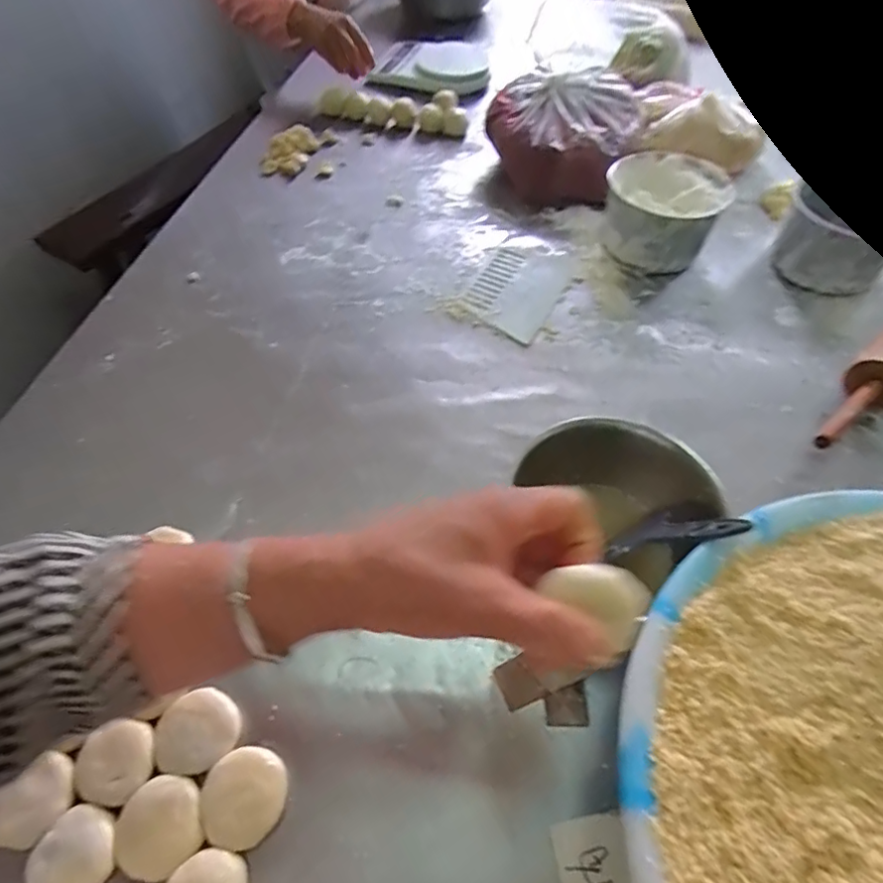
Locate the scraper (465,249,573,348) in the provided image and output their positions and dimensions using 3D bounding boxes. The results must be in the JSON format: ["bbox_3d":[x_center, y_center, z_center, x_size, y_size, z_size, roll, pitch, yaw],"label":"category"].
[{"bbox_3d":[0.100,-0.198,0.713,0.107,0.004,0.156,26,60,16],"label":"scraper"}]

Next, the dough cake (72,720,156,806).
[{"bbox_3d":[-0.236,0.233,0.402,0.053,0.013,0.050,-13,58,-9],"label":"dough cake"}]

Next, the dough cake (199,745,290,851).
[{"bbox_3d":[-0.140,0.252,0.398,0.058,0.021,0.058,0,57,0],"label":"dough cake"}]

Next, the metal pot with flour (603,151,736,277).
[{"bbox_3d":[0.284,-0.299,0.729,0.140,0.086,0.134,0,52,-1],"label":"metal pot with flour"}]

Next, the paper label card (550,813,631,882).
[{"bbox_3d":[0.105,0.291,0.382,0.049,0.004,0.054,-8,53,-3],"label":"paper label card"}]

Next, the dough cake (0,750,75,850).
[{"bbox_3d":[-0.285,0.252,0.387,0.056,0.015,0.041,-32,62,-20],"label":"dough cake"}]

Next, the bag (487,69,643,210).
[{"bbox_3d":[0.176,-0.451,0.818,0.206,0.104,0.193,10,53,7],"label":"bag"}]

